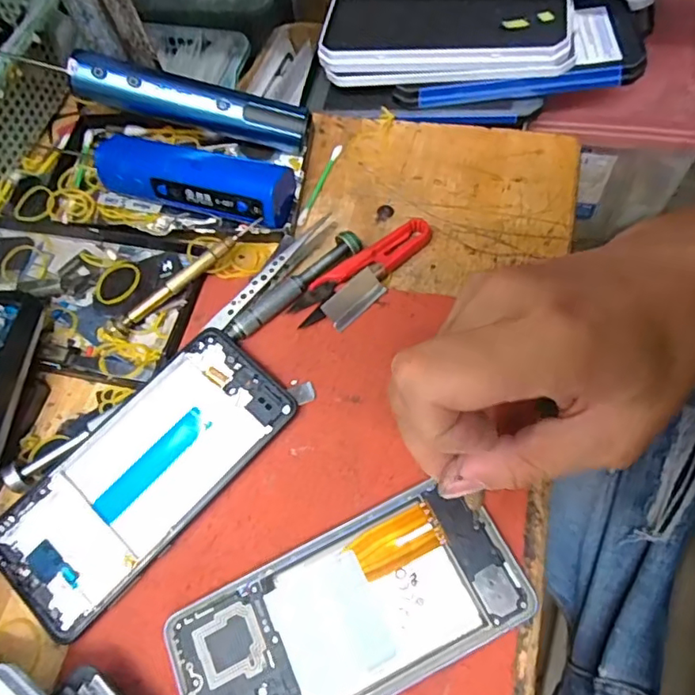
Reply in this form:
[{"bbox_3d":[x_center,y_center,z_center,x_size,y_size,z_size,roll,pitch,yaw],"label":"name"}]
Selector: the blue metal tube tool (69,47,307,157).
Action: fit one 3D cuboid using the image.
[{"bbox_3d":[-0.103,-0.165,0.379,0.153,0.024,0.025,12,64,-7],"label":"blue metal tube tool"}]

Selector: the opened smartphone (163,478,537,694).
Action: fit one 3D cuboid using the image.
[{"bbox_3d":[0.000,0.121,0.253,0.156,0.005,0.071,-24,65,-6],"label":"opened smartphone"}]

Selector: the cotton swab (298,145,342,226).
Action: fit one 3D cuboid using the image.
[{"bbox_3d":[-0.019,-0.110,0.379,0.006,0.006,0.068,19,66,12],"label":"cotton swab"}]

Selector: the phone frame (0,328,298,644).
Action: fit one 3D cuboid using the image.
[{"bbox_3d":[-0.104,0.063,0.292,0.070,0.011,0.157,39,72,19],"label":"phone frame"}]

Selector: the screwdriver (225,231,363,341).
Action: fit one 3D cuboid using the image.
[{"bbox_3d":[-0.033,-0.038,0.336,0.095,0.014,0.019,-38,68,-15],"label":"screwdriver"}]

